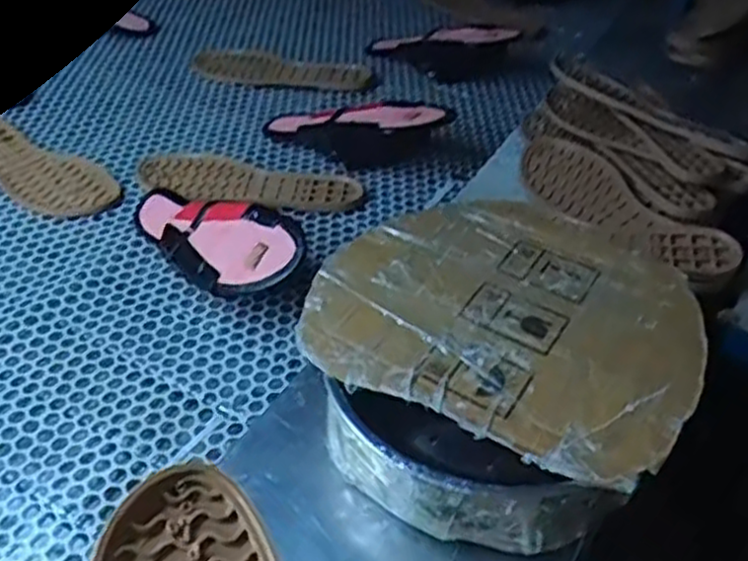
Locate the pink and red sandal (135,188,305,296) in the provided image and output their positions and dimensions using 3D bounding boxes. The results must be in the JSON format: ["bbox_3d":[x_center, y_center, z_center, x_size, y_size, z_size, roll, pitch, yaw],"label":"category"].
[{"bbox_3d":[-0.152,-0.039,0.679,0.216,0.034,0.082,20,73,39],"label":"pink and red sandal"}]

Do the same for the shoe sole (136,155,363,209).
[{"bbox_3d":[-0.137,-0.108,0.811,0.244,0.017,0.077,10,43,6],"label":"shoe sole"}]

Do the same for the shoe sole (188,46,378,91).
[{"bbox_3d":[-0.126,-0.283,1.004,0.239,0.013,0.086,16,44,12],"label":"shoe sole"}]

